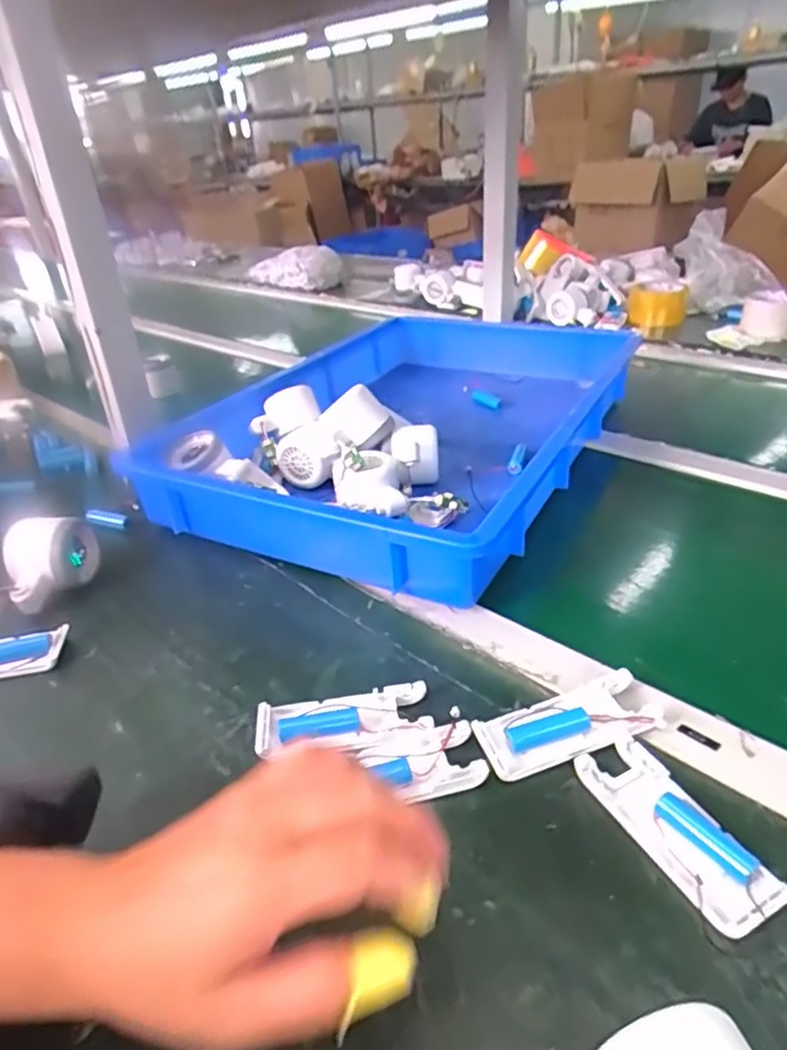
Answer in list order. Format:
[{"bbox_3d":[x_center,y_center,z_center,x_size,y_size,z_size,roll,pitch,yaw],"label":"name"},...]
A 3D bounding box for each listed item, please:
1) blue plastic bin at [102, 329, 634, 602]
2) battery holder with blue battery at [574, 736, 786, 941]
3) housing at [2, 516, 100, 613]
[{"bbox_3d":[0.033,-0.123,0.702,0.363,0.082,0.542,14,36,27],"label":"blue plastic bin"},{"bbox_3d":[0.142,0.152,0.324,0.042,0.014,0.101,-18,35,-21],"label":"battery holder with blue battery"},{"bbox_3d":[-0.291,0.027,0.534,0.045,0.064,0.080,8,34,36],"label":"housing"}]

